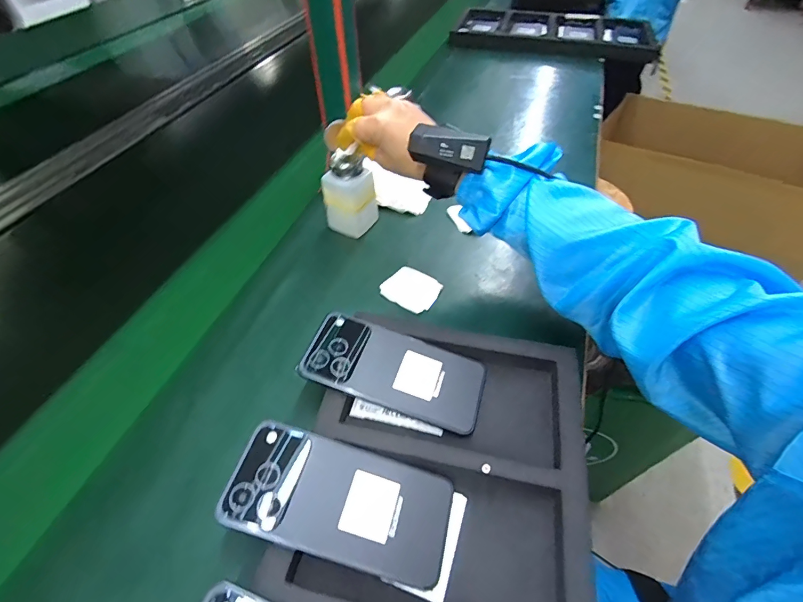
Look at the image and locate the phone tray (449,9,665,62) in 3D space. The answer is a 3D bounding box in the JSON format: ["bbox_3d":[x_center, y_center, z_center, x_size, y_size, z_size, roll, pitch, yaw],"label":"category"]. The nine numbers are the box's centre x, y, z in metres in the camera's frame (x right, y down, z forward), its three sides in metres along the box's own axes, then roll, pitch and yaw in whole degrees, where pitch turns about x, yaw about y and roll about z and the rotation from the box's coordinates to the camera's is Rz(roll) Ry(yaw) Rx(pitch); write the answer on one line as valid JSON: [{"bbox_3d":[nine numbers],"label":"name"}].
[{"bbox_3d":[0.385,-0.673,1.036,0.475,0.048,0.213,18,51,17],"label":"phone tray"}]

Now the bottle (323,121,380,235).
[{"bbox_3d":[-0.064,-0.145,0.512,0.058,0.129,0.047,21,51,20],"label":"bottle"}]

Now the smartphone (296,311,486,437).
[{"bbox_3d":[-0.006,0.062,0.381,0.162,0.006,0.076,20,53,4],"label":"smartphone"}]

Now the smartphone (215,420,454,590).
[{"bbox_3d":[-0.044,0.146,0.306,0.160,0.005,0.076,18,49,1],"label":"smartphone"}]

